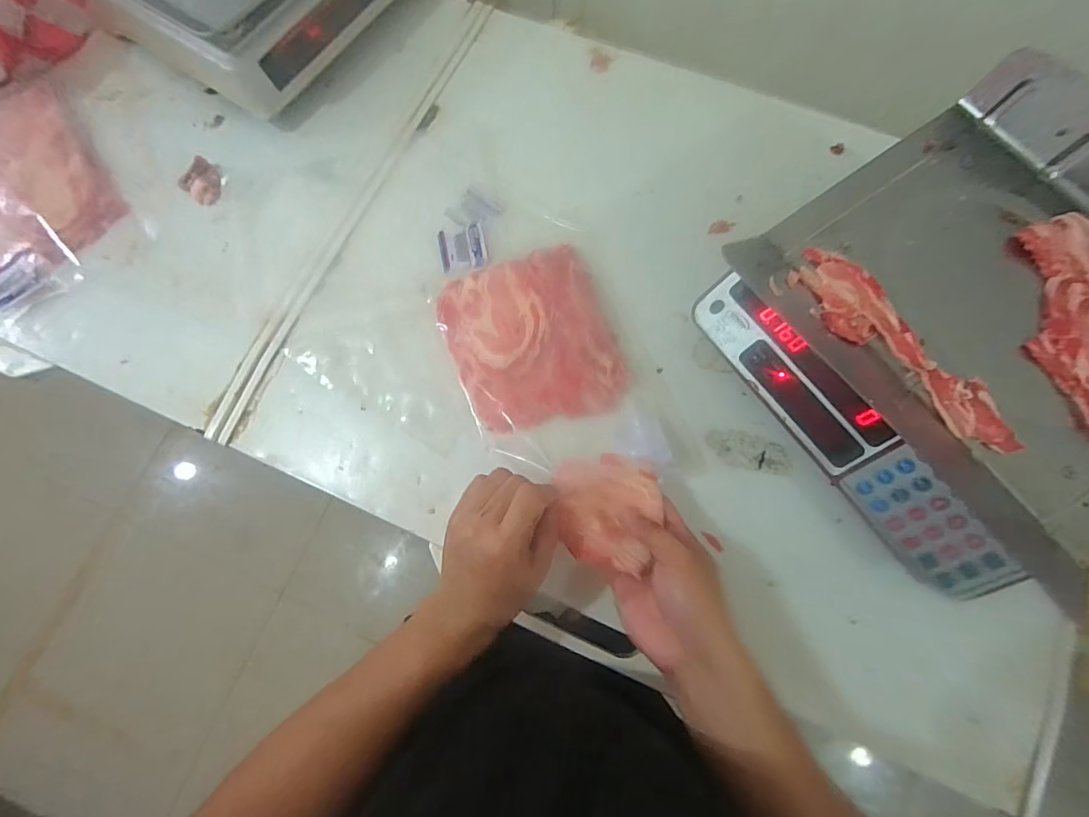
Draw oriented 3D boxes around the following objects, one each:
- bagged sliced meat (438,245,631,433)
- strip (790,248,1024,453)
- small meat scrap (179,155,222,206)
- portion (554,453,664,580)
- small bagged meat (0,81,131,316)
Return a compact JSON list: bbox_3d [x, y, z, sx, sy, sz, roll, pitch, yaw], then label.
[{"bbox_3d":[-0.013,-0.071,0.504,0.163,0.023,0.187,-20,77,-5],"label":"bagged sliced meat"},{"bbox_3d":[0.295,-0.049,0.393,0.071,0.020,0.213,-41,77,-11],"label":"strip"},{"bbox_3d":[-0.405,-0.269,0.568,0.054,0.012,0.044,38,80,9],"label":"small meat scrap"},{"bbox_3d":[0.049,0.086,0.420,0.092,0.035,0.100,19,59,6],"label":"portion"},{"bbox_3d":[-0.616,-0.262,0.568,0.173,0.037,0.267,-33,79,-7],"label":"small bagged meat"}]

